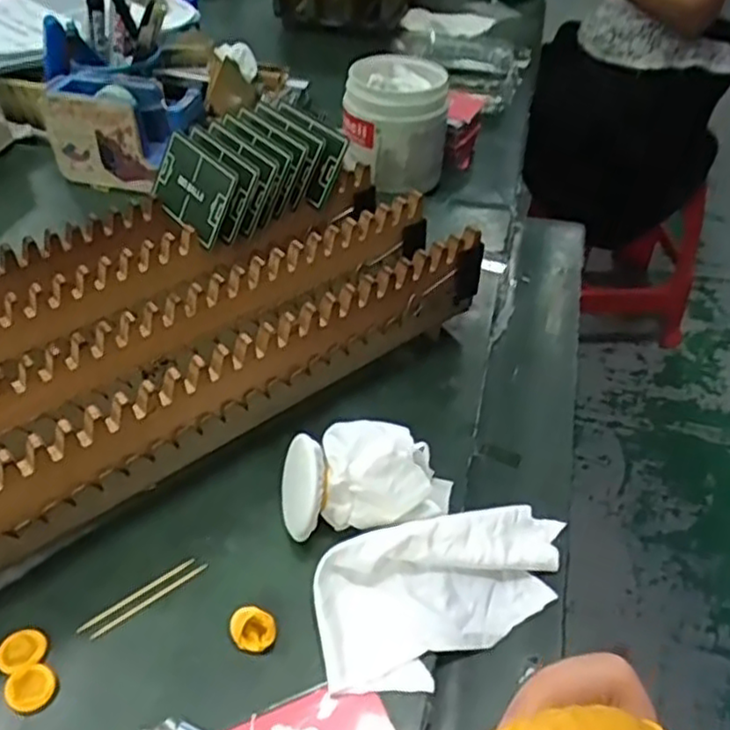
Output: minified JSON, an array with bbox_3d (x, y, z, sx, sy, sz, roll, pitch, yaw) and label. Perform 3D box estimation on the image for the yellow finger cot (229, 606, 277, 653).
[{"bbox_3d":[-0.053,0.124,0.330,0.020,0.014,0.017,-14,45,-15],"label":"yellow finger cot"}]

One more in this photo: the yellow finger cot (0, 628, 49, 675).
[{"bbox_3d":[-0.160,0.132,0.327,0.021,0.004,0.020,-26,49,-25],"label":"yellow finger cot"}]

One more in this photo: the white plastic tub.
[{"bbox_3d":[0.029,-0.229,0.664,0.092,0.100,0.084,0,43,0],"label":"white plastic tub"}]

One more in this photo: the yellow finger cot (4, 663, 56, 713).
[{"bbox_3d":[-0.150,0.144,0.314,0.020,0.004,0.020,0,43,0],"label":"yellow finger cot"}]

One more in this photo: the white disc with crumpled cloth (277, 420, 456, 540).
[{"bbox_3d":[0.001,0.058,0.380,0.092,0.043,0.052,-8,44,-9],"label":"white disc with crumpled cloth"}]

